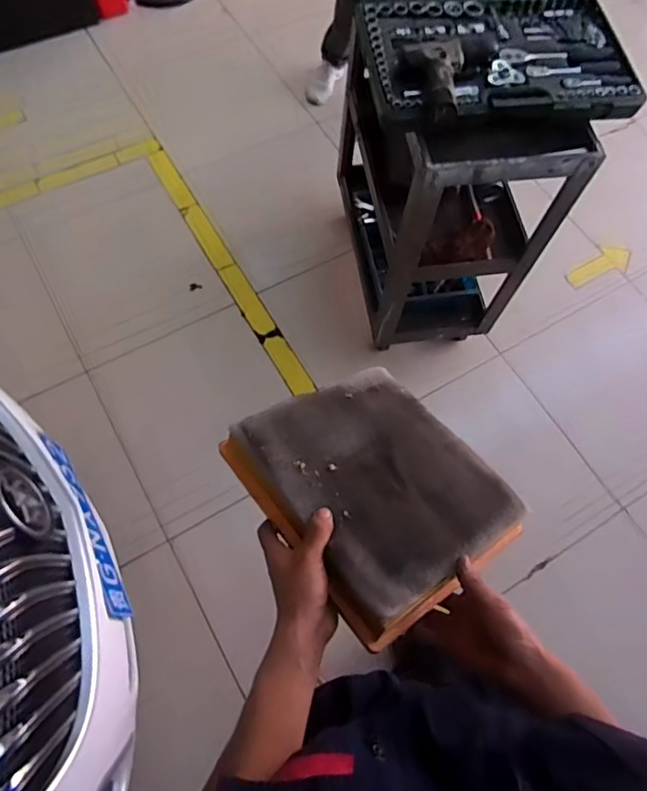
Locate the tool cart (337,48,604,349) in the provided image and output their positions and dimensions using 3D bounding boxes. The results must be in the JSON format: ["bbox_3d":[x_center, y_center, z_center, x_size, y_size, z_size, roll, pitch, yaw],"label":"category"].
[{"bbox_3d":[0.314,-0.629,1.522,0.404,0.806,0.719,-6,67,-6],"label":"tool cart"}]

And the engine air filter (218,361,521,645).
[{"bbox_3d":[0.064,0.098,0.623,0.245,0.060,0.273,-23,58,-33],"label":"engine air filter"}]

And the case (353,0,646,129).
[{"bbox_3d":[0.335,-0.857,1.159,0.561,0.054,0.698,-6,67,-6],"label":"case"}]

